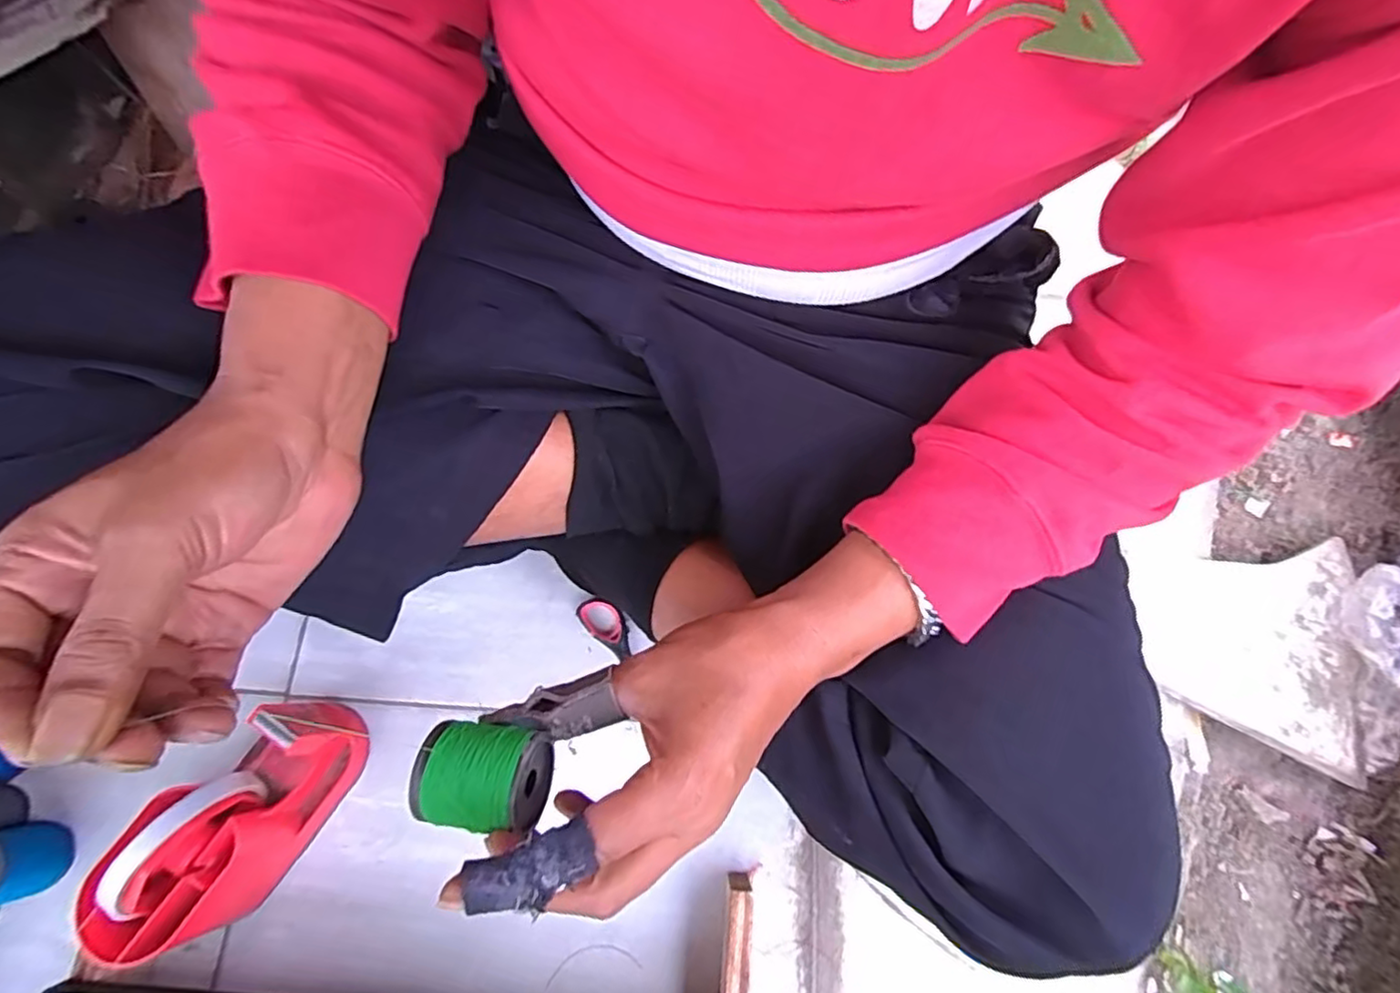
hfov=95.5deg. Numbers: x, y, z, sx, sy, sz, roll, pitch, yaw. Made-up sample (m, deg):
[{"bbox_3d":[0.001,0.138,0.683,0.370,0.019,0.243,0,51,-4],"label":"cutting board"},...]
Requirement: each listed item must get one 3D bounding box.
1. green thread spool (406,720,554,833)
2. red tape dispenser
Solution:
[{"bbox_3d":[-0.098,0.125,0.286,0.054,0.036,0.043,7,72,1],"label":"green thread spool"},{"bbox_3d":[-0.292,0.204,0.398,0.061,0.107,0.144,33,74,9],"label":"red tape dispenser"}]

